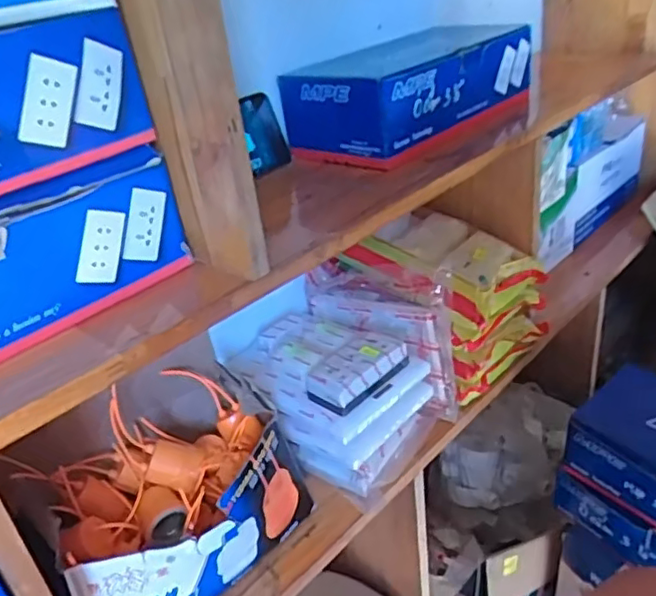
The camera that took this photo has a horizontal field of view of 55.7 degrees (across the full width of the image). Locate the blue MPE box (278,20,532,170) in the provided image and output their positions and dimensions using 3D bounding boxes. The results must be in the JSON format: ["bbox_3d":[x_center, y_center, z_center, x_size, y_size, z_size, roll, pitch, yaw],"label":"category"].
[{"bbox_3d":[0.102,-0.242,0.710,0.153,0.087,0.312,16,37,36],"label":"blue MPE box"}]

